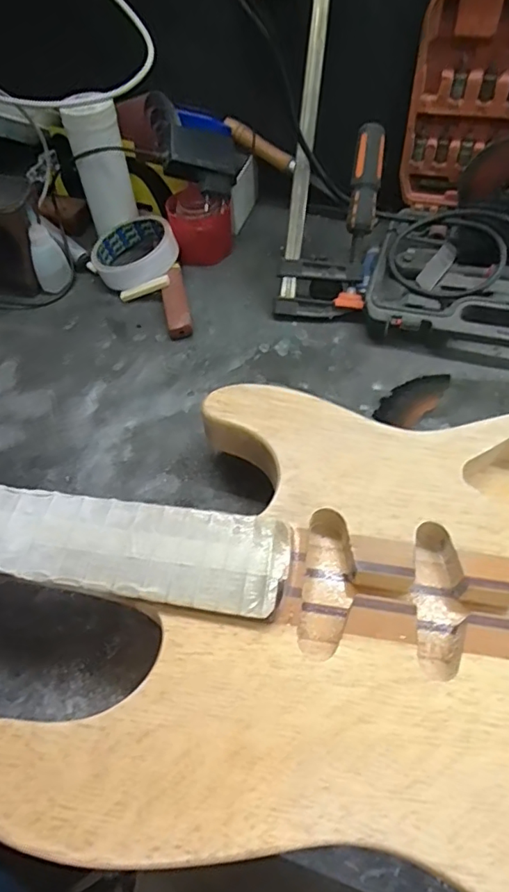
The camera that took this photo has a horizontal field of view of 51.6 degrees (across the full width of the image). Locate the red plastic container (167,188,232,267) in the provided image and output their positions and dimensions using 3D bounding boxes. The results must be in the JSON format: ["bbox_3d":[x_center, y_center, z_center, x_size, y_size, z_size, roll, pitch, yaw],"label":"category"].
[{"bbox_3d":[-0.056,-0.233,0.557,0.063,0.063,0.056,-13,54,-5],"label":"red plastic container"}]

